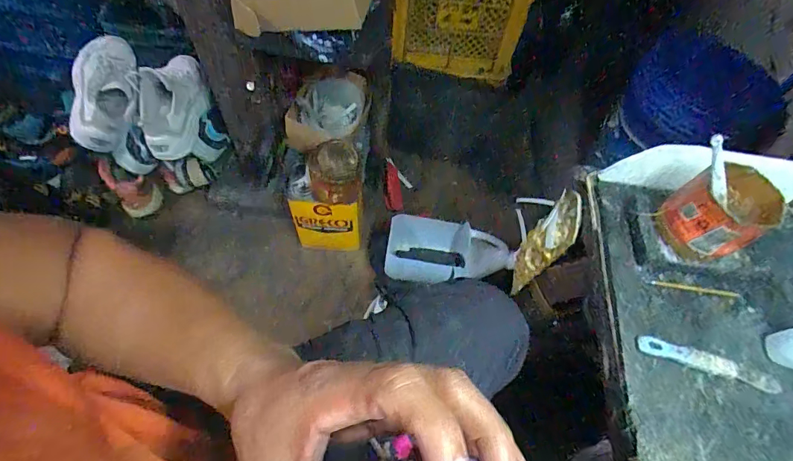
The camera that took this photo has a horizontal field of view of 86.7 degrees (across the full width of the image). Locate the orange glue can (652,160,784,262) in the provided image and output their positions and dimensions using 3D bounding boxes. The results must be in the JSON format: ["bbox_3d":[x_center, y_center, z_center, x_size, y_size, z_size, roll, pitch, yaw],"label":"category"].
[{"bbox_3d":[0.331,-0.013,0.438,0.086,0.089,0.073,-21,63,-15],"label":"orange glue can"}]

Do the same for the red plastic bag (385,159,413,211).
[{"bbox_3d":[0.002,-0.099,0.938,0.057,0.143,0.009,5,45,5],"label":"red plastic bag"}]

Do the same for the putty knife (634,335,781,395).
[{"bbox_3d":[0.299,0.127,0.402,0.136,0.010,0.018,15,60,5],"label":"putty knife"}]

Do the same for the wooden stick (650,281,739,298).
[{"bbox_3d":[0.319,0.062,0.447,0.098,0.008,0.006,6,59,0],"label":"wooden stick"}]

